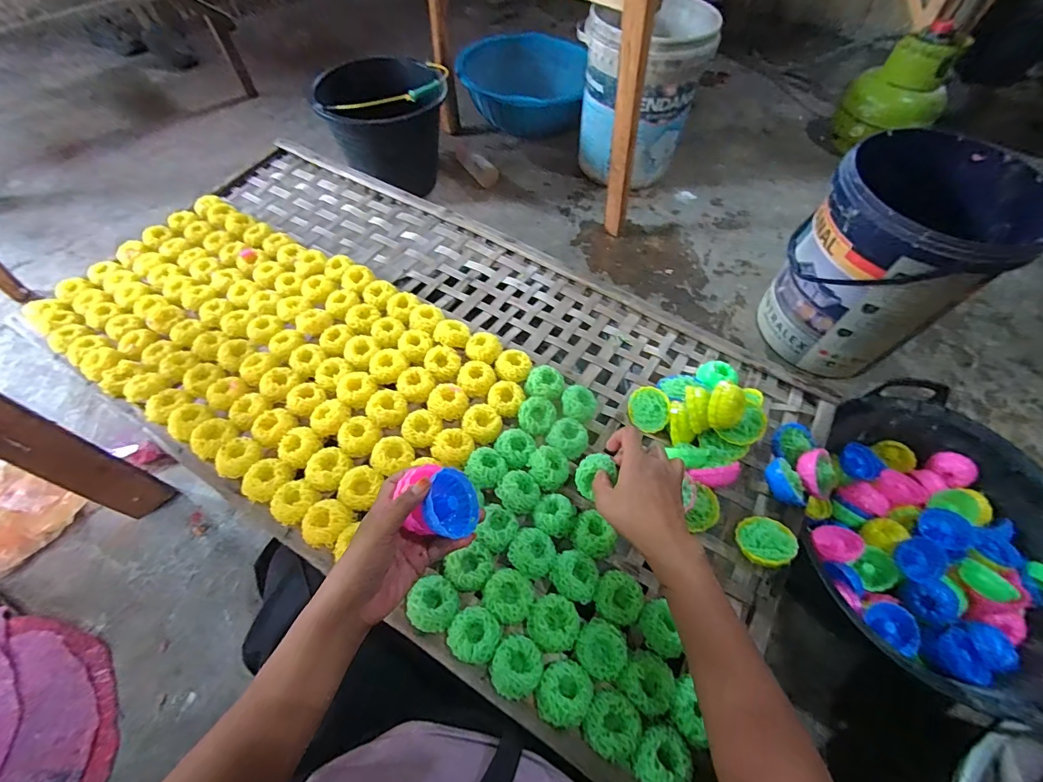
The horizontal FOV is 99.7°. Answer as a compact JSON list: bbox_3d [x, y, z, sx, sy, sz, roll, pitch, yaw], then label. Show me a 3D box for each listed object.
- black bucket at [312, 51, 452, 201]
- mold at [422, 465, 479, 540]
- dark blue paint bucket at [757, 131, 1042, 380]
[{"bbox_3d":[-0.332,-0.680,1.149,0.287,0.272,0.287,1,57,-1],"label":"black bucket"},{"bbox_3d":[-0.071,0.102,0.400,0.034,0.061,0.059,-19,52,28],"label":"mold"},{"bbox_3d":[0.671,-0.230,0.839,0.300,0.352,0.289,-35,65,-21],"label":"dark blue paint bucket"}]

